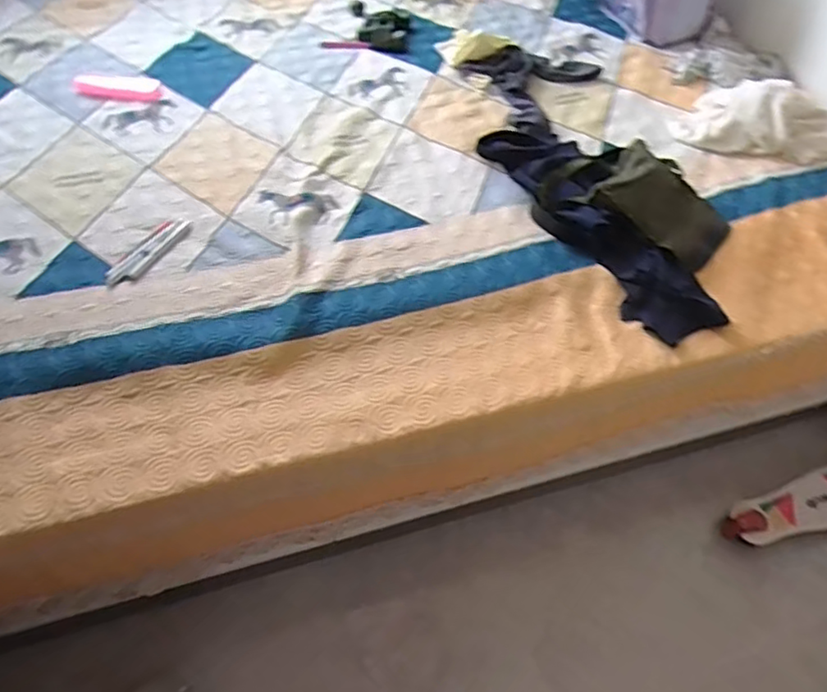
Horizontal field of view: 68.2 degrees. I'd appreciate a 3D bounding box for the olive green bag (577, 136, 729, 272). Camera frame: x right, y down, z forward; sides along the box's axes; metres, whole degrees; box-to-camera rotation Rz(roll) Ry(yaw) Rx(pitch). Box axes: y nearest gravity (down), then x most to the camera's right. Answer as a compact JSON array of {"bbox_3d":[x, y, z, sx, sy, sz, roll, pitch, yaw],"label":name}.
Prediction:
[{"bbox_3d":[0.509,-0.292,1.222,0.260,0.089,0.215,36,59,23],"label":"olive green bag"}]

